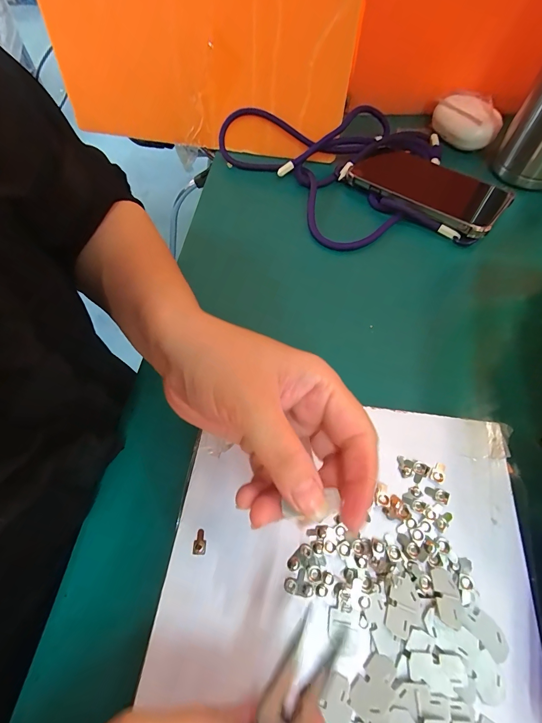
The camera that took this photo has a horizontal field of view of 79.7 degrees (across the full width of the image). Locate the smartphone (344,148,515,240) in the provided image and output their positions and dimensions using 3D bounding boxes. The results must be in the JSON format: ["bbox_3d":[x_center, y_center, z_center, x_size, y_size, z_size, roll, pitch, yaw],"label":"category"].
[{"bbox_3d":[0.170,-0.191,0.358,0.161,0.017,0.084,36,68,19],"label":"smartphone"}]

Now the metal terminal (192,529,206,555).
[{"bbox_3d":[-0.043,0.109,0.196,0.008,0.004,0.013,0,62,2],"label":"metal terminal"}]

